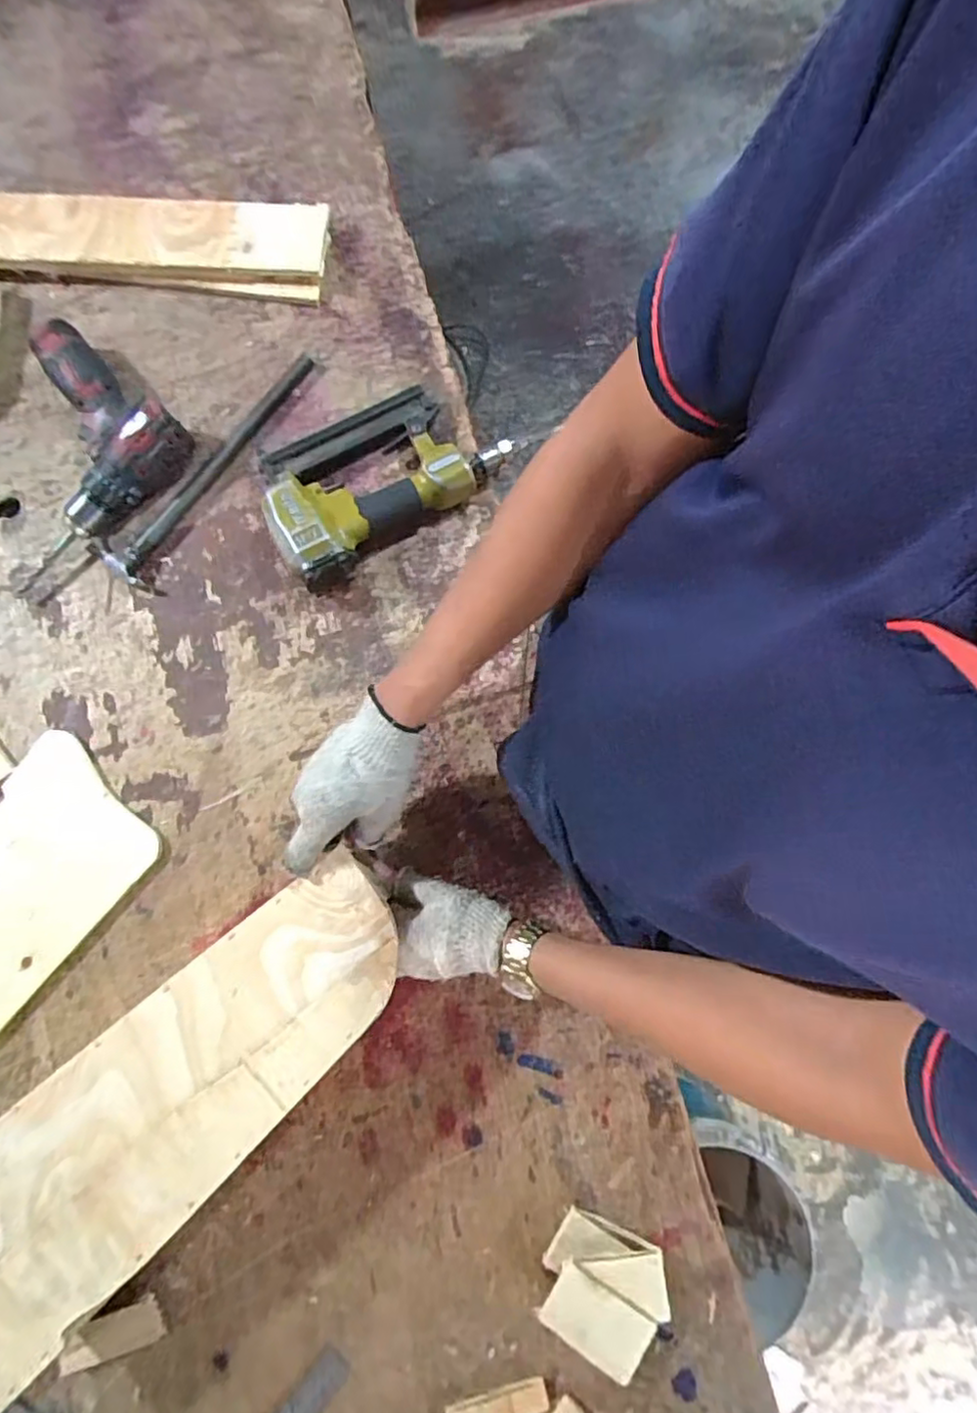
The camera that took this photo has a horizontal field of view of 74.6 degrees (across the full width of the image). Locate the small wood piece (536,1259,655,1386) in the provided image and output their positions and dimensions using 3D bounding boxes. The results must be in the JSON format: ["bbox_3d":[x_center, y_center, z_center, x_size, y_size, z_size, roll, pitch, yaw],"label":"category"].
[{"bbox_3d":[0.088,0.496,0.517,0.083,0.006,0.052,31,79,8],"label":"small wood piece"}]

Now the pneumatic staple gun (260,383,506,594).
[{"bbox_3d":[-0.121,-0.234,0.640,0.229,0.061,0.159,-35,82,-8],"label":"pneumatic staple gun"}]

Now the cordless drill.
[{"bbox_3d":[-0.430,-0.250,0.632,0.185,0.055,0.225,42,81,6],"label":"cordless drill"}]

